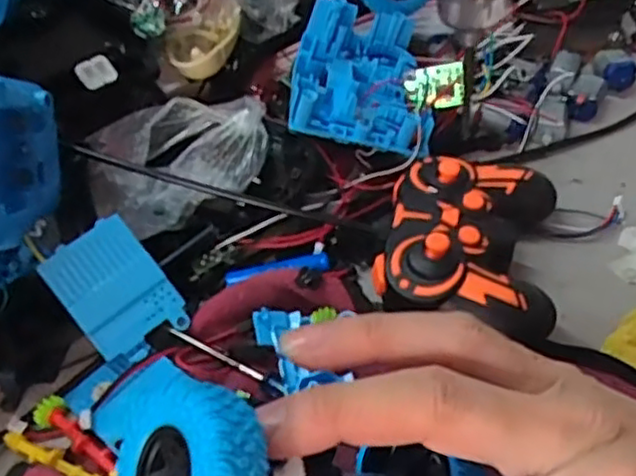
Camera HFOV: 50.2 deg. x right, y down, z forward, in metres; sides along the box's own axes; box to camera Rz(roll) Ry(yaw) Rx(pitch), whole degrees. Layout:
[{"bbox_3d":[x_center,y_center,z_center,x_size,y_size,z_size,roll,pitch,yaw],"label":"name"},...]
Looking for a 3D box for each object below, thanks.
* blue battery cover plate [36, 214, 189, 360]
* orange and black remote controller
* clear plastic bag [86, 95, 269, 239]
[{"bbox_3d":[-0.091,0.023,0.307,0.043,0.004,0.059,-38,90,-19],"label":"blue battery cover plate"},{"bbox_3d":[0.069,0.001,0.310,0.074,0.034,0.094,7,49,13],"label":"orange and black remote controller"},{"bbox_3d":[-0.073,-0.045,0.353,0.090,0.032,0.066,-10,48,-2],"label":"clear plastic bag"}]

